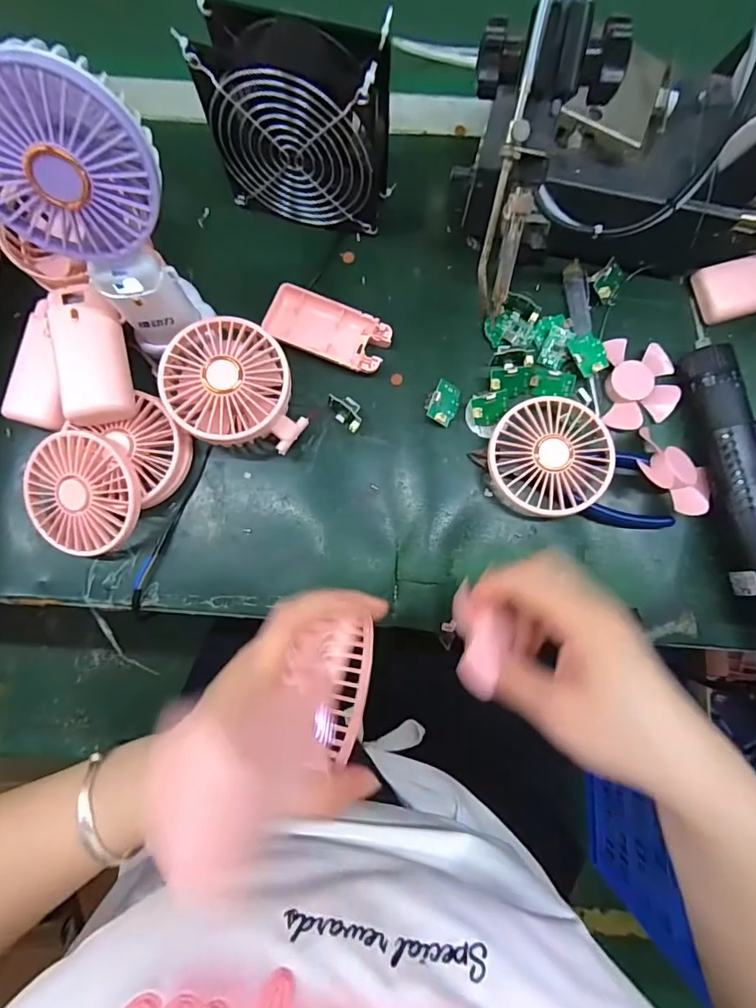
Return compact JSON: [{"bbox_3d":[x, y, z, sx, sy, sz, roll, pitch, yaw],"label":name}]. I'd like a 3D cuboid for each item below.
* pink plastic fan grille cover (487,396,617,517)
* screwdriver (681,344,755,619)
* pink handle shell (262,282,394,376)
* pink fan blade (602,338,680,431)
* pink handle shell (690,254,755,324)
[{"bbox_3d":[0.126,-0.035,0.354,0.085,0.022,0.086,6,84,2],"label":"pink plastic fan grille cover"},{"bbox_3d":[0.258,-0.018,0.341,0.031,0.041,0.194,-9,83,0],"label":"screwdriver"},{"bbox_3d":[-0.039,-0.137,0.379,0.096,0.013,0.045,23,84,4],"label":"pink handle shell"},{"bbox_3d":[0.202,-0.092,0.365,0.050,0.013,0.071,4,84,2],"label":"pink fan blade"},{"bbox_3d":[0.297,-0.173,0.374,0.089,0.017,0.044,-14,83,0],"label":"pink handle shell"}]

